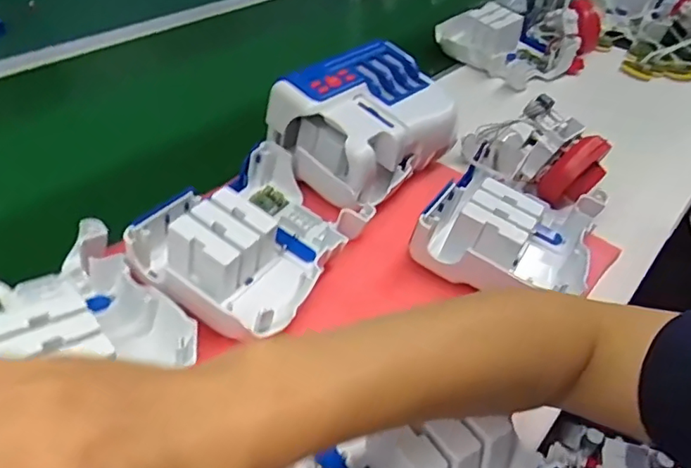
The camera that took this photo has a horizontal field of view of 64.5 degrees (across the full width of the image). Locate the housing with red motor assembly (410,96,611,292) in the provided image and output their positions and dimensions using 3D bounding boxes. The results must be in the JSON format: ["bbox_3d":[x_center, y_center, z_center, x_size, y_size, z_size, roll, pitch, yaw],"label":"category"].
[{"bbox_3d":[0.174,-0.040,0.529,0.142,0.083,0.226,22,43,20],"label":"housing with red motor assembly"}]

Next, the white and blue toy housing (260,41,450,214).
[{"bbox_3d":[0.028,-0.120,0.585,0.130,0.104,0.174,31,47,27],"label":"white and blue toy housing"}]

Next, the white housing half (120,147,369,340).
[{"bbox_3d":[-0.076,-0.004,0.477,0.140,0.061,0.189,25,44,22],"label":"white housing half"}]

